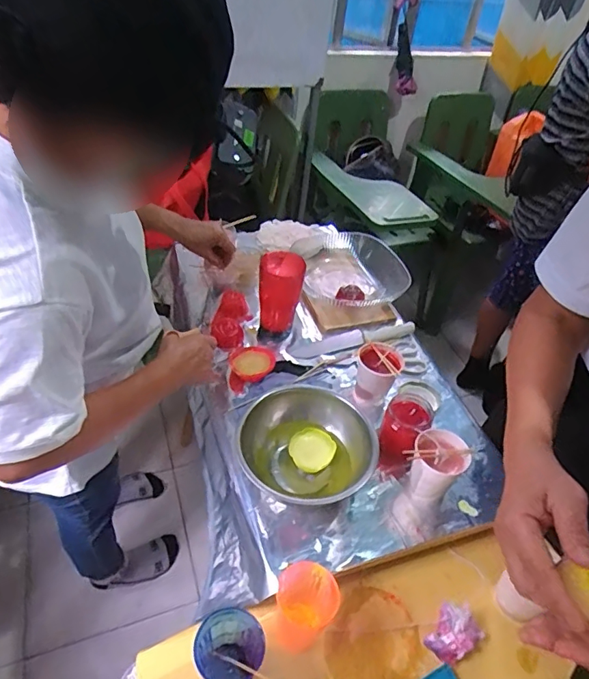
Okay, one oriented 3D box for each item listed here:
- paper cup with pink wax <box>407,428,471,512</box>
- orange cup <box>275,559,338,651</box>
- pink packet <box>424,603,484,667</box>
[{"bbox_3d":[0.198,0.183,0.688,0.067,0.098,0.072,4,42,-4],"label":"paper cup with pink wax"},{"bbox_3d":[0.010,0.320,0.590,0.070,0.103,0.066,4,42,-4],"label":"orange cup"},{"bbox_3d":[0.193,0.360,0.596,0.065,0.031,0.050,-25,51,-31],"label":"pink packet"}]

